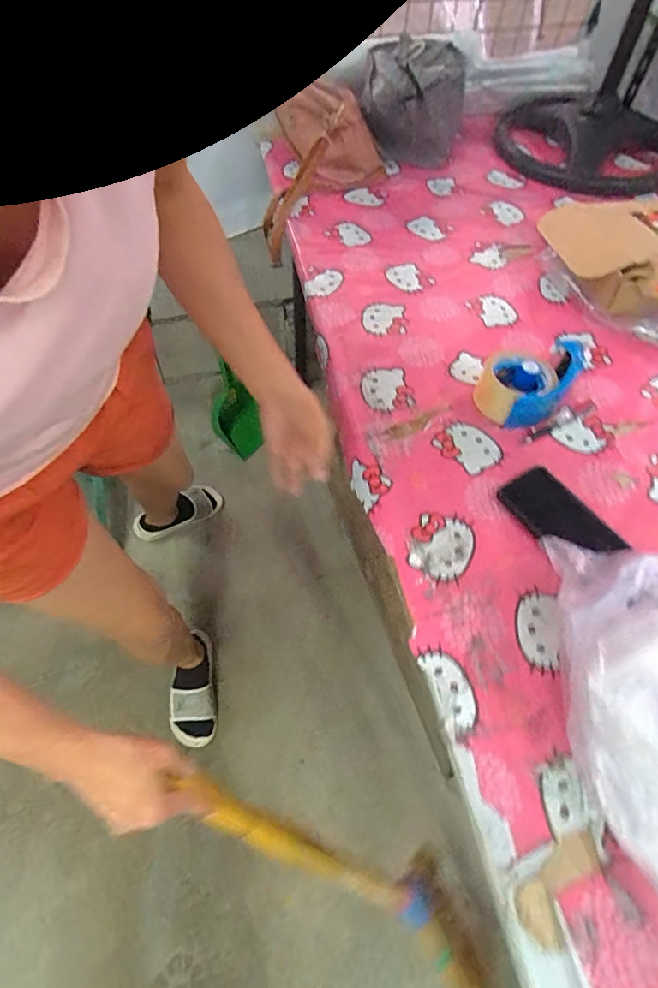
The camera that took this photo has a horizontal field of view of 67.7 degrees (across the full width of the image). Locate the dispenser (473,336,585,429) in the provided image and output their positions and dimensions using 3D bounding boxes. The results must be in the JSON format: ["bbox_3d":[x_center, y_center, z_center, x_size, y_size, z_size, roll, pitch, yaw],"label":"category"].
[{"bbox_3d":[0.288,-0.171,0.668,0.208,0.058,0.097,-36,66,-24],"label":"dispenser"}]

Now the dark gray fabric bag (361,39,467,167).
[{"bbox_3d":[0.165,-0.770,0.973,0.191,0.165,0.157,13,57,4],"label":"dark gray fabric bag"}]

